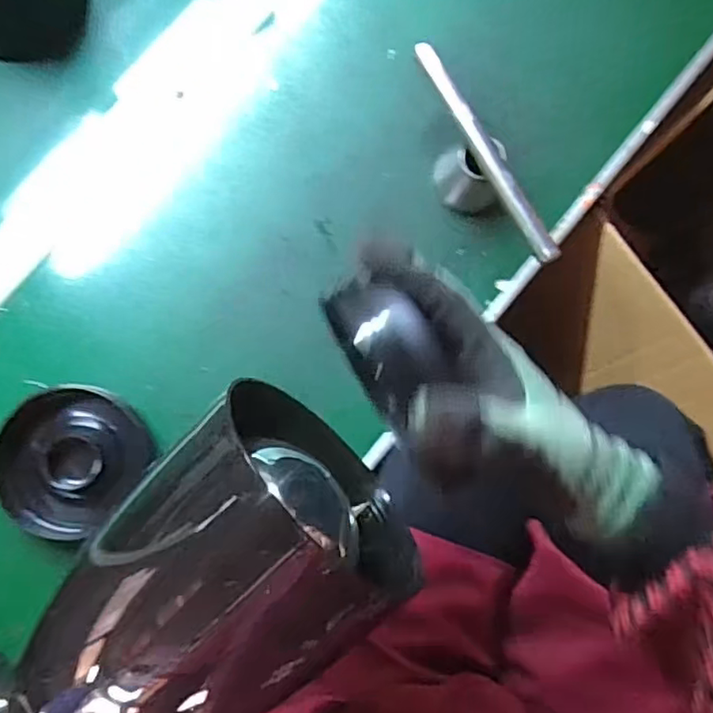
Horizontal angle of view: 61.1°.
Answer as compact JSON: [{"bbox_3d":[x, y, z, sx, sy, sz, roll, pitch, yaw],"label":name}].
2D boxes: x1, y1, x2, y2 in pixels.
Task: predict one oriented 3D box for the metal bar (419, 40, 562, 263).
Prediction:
[{"bbox_3d":[0.106,-0.166,0.491,0.016,0.008,0.203,-30,87,-5],"label":"metal bar"}]

